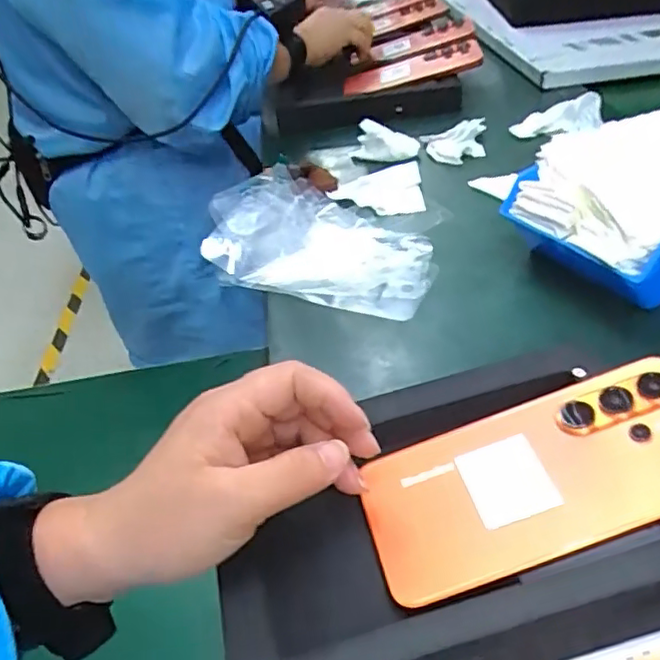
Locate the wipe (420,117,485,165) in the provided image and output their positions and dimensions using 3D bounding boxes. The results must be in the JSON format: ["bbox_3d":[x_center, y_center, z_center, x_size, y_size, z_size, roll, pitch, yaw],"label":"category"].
[{"bbox_3d":[0.126,-0.193,0.614,0.063,0.022,0.056,1,41,9],"label":"wipe"}]

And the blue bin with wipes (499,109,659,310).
[{"bbox_3d":[0.209,-0.086,0.429,0.131,0.084,0.146,-23,43,-19],"label":"blue bin with wipes"}]

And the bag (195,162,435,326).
[{"bbox_3d":[-0.003,-0.079,0.488,0.189,0.038,0.139,20,47,28],"label":"bag"}]

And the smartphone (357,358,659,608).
[{"bbox_3d":[0.099,0.066,0.279,0.165,0.008,0.078,-20,41,0],"label":"smartphone"}]

